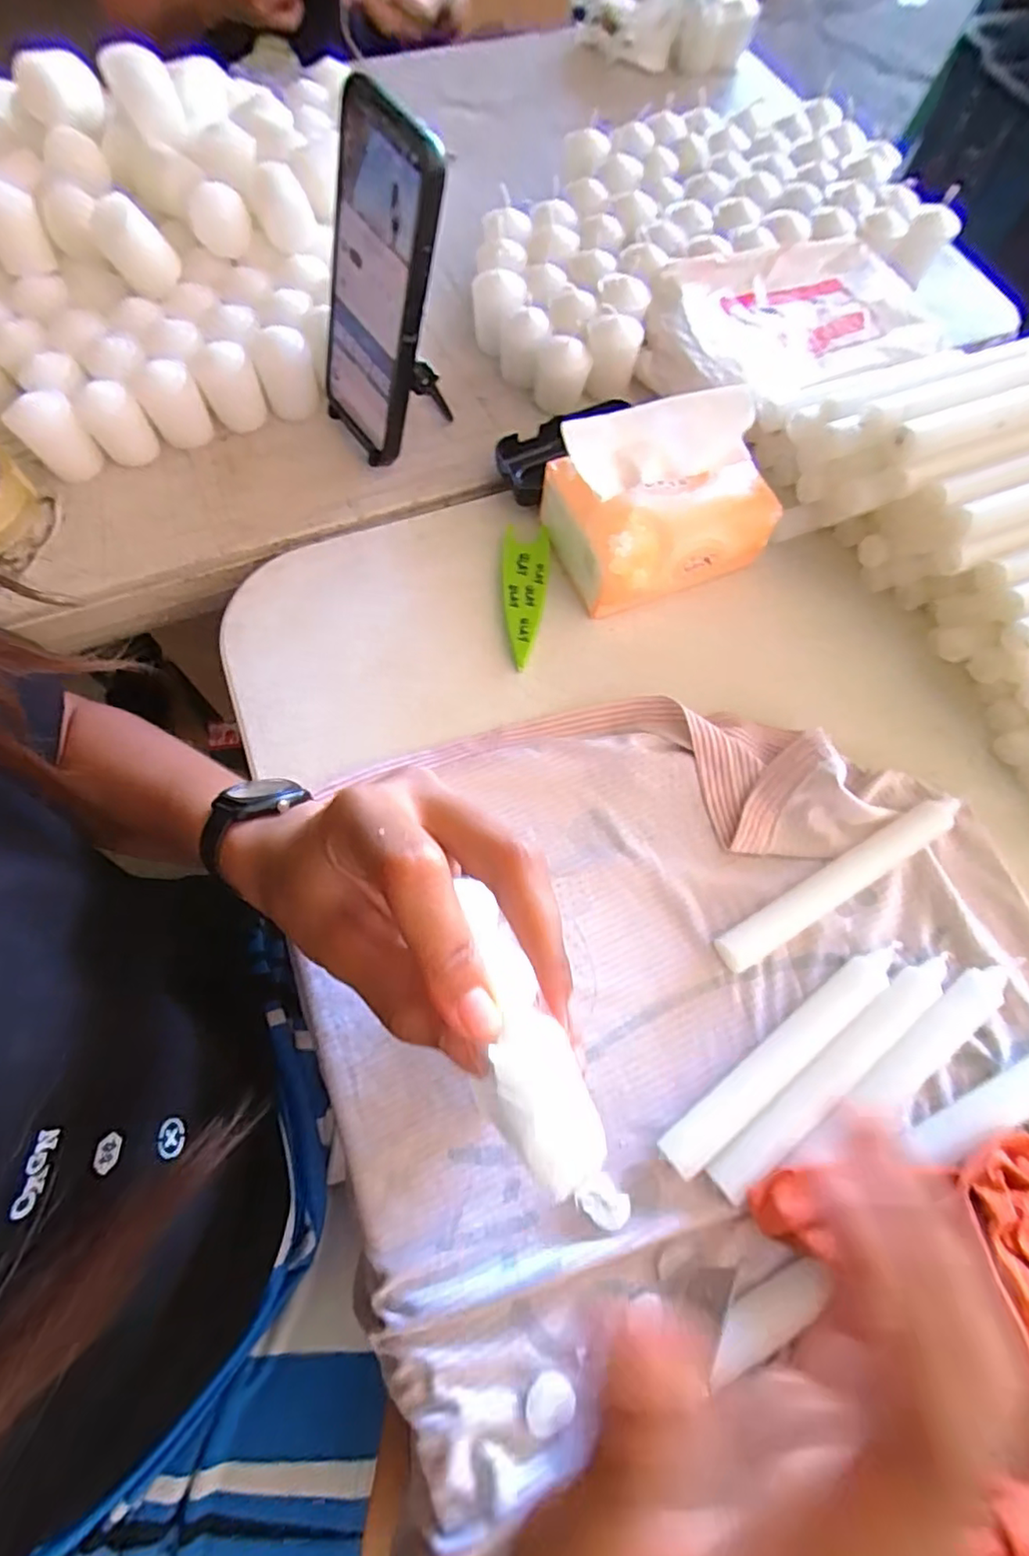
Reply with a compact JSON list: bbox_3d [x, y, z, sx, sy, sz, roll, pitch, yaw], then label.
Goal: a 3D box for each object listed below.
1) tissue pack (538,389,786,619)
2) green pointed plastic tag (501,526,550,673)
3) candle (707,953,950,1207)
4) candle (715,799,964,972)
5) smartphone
[{"bbox_3d":[0.092,-0.174,0.381,0.130,0.067,0.097,-22,71,-9],"label":"tissue pack"},{"bbox_3d":[0.006,-0.121,0.391,0.030,0.009,0.103,2,70,4],"label":"green pointed plastic tag"},{"bbox_3d":[0.158,0.142,0.293,0.161,0.013,0.018,-35,74,-14],"label":"candle"},{"bbox_3d":[0.177,0.056,0.326,0.157,0.016,0.020,-29,72,-12],"label":"candle"},{"bbox_3d":[-0.084,-0.284,0.356,0.017,0.167,0.081,-28,76,-35],"label":"smartphone"}]

